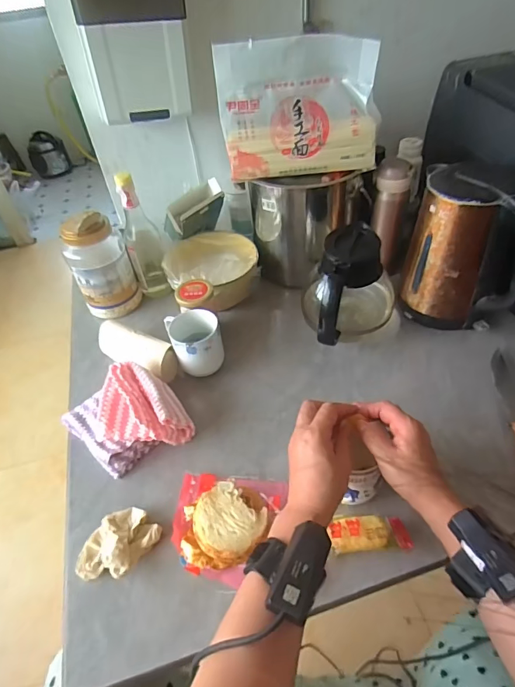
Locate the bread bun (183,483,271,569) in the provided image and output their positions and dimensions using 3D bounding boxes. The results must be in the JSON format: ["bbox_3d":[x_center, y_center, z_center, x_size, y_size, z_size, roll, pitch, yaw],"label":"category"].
[{"bbox_3d":[-0.039,0.215,0.518,0.103,0.039,0.102,-3,46,3],"label":"bread bun"}]

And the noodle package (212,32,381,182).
[{"bbox_3d":[0.061,-0.354,0.638,0.230,0.174,0.060,-3,46,3],"label":"noodle package"}]

